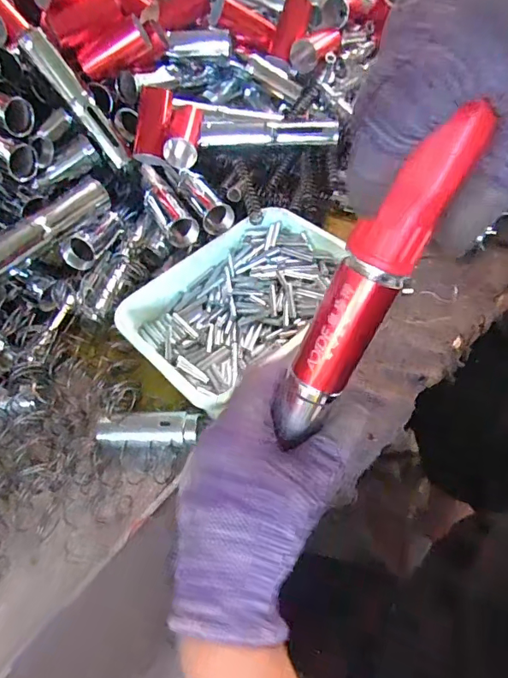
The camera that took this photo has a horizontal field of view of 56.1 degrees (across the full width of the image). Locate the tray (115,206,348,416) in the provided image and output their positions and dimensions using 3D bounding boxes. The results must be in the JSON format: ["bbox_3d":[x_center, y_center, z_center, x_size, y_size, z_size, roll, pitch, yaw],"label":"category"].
[{"bbox_3d":[-0.009,-0.030,0.374,0.127,0.035,0.172,34,65,25],"label":"tray"}]

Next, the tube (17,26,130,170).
[{"bbox_3d":[-0.154,-0.213,0.425,0.022,0.125,0.017,-45,20,-23],"label":"tube"}]

